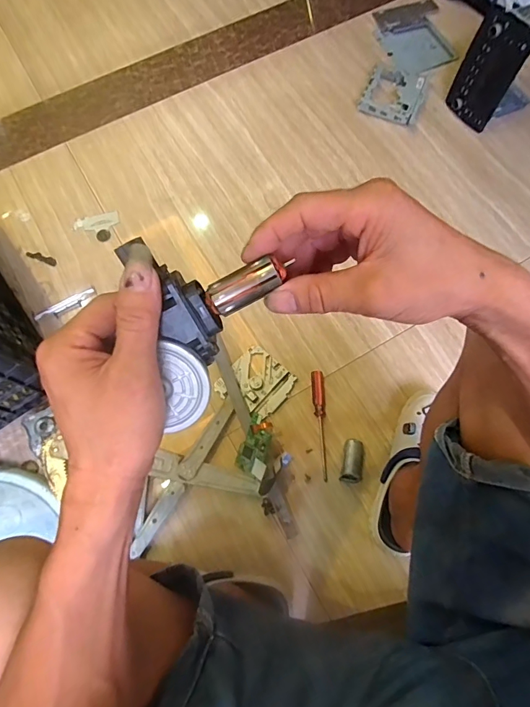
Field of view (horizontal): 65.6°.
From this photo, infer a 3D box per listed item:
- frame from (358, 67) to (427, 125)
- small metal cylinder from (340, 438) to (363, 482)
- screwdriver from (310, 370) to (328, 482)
[{"bbox_3d":[0.307,-0.621,0.987,0.136,0.031,0.137,26,76,8],"label":"frame"},{"bbox_3d":[0.157,0.190,0.733,0.032,0.044,0.076,10,74,4],"label":"small metal cylinder"},{"bbox_3d":[0.106,0.130,0.760,0.025,0.022,0.196,-4,74,0],"label":"screwdriver"}]

